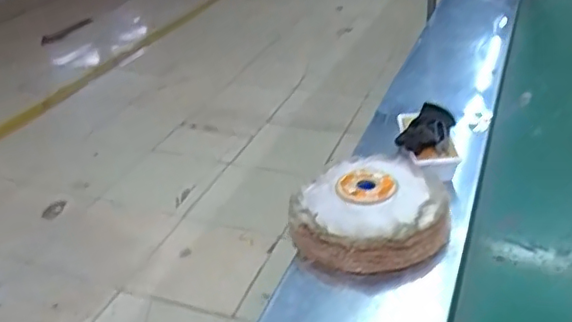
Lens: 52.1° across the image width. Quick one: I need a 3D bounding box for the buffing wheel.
[{"bbox_3d":[0.135,0.071,0.902,0.222,0.068,0.235,-2,31,1],"label":"buffing wheel"}]

